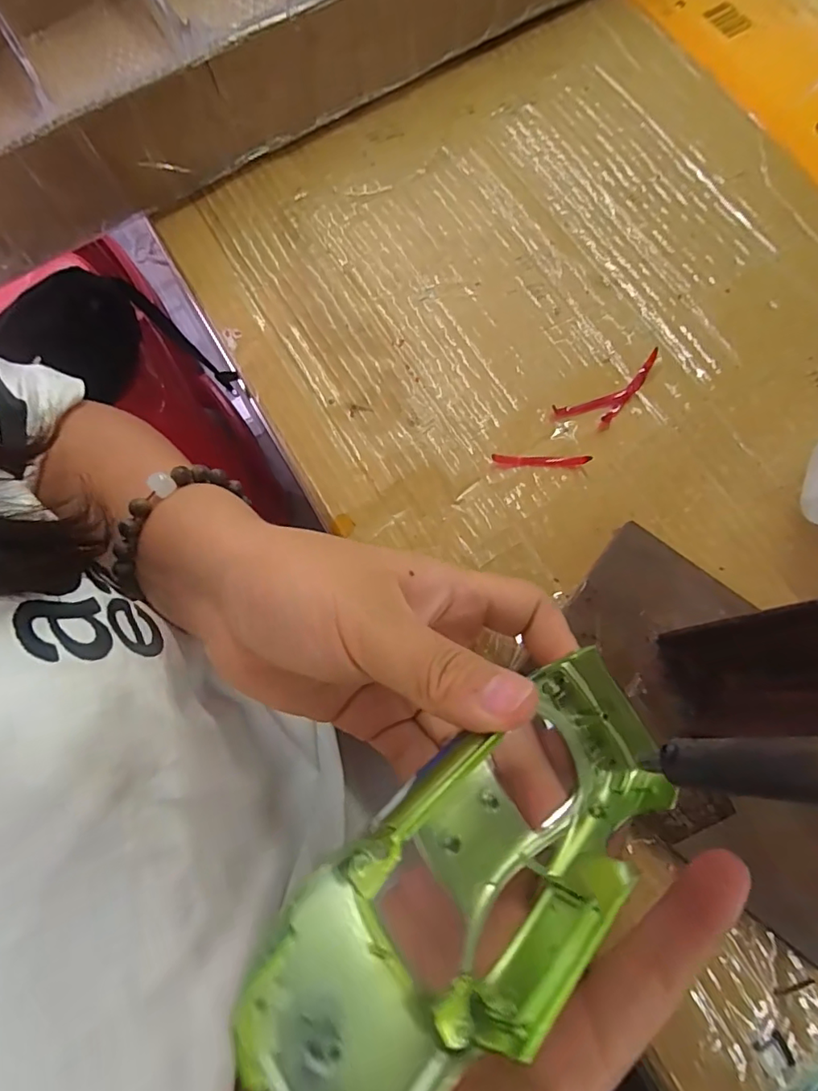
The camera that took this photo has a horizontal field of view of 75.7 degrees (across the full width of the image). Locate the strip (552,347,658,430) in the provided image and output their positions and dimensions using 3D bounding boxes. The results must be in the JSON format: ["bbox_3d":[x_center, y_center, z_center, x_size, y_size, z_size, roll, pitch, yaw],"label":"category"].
[{"bbox_3d":[0.099,-0.072,0.252,0.056,0.005,0.020,-31,78,-6],"label":"strip"}]

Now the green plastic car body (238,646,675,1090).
[{"bbox_3d":[0.023,0.084,0.141,0.135,0.028,0.057,-26,75,-39],"label":"green plastic car body"}]

